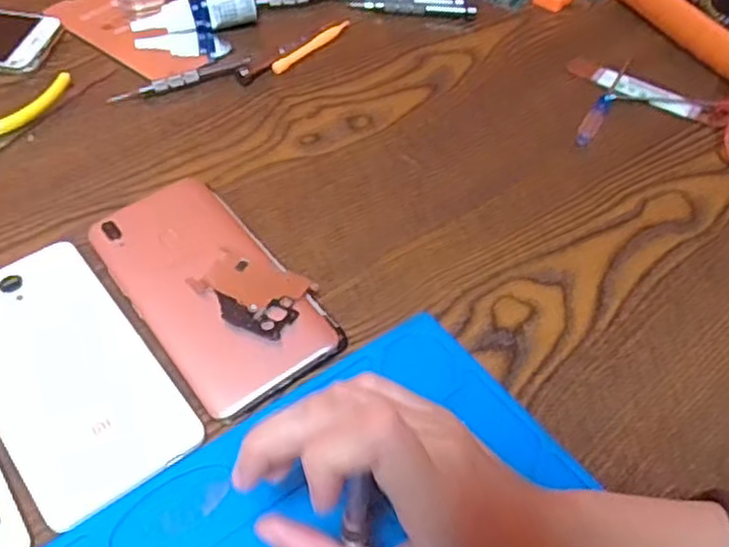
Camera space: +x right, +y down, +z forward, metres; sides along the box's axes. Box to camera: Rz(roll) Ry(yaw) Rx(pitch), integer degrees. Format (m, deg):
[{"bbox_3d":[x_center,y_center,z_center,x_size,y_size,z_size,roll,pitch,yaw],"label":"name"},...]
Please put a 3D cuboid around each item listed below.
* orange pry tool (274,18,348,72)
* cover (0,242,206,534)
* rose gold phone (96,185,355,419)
[{"bbox_3d":[-0.038,-0.173,0.535,0.012,0.006,0.086,31,56,21],"label":"orange pry tool"},{"bbox_3d":[-0.147,0.047,0.348,0.075,0.009,0.148,-31,58,-25],"label":"cover"},{"bbox_3d":[-0.083,0.007,0.384,0.079,0.013,0.149,-30,58,-24],"label":"rose gold phone"}]

